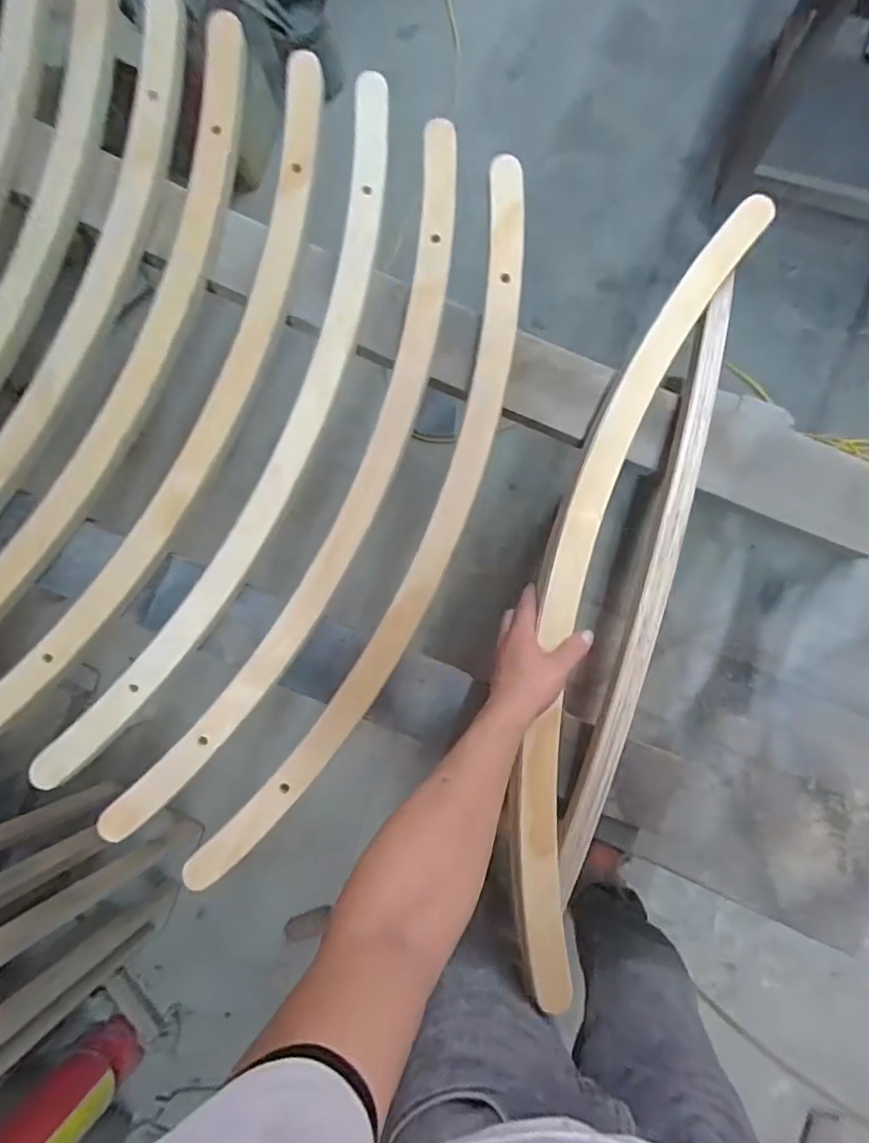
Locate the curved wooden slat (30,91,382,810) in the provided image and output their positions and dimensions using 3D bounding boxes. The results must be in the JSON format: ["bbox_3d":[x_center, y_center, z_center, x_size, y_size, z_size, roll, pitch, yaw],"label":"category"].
[{"bbox_3d":[-0.205,-0.144,0.631,0.122,0.044,0.866,24,87,7],"label":"curved wooden slat"}]

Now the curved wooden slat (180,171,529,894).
[{"bbox_3d":[-0.037,-0.047,0.625,0.120,0.028,0.845,24,87,7],"label":"curved wooden slat"}]

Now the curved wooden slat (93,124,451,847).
[{"bbox_3d":[-0.120,-0.091,0.627,0.116,0.026,0.850,24,87,7],"label":"curved wooden slat"}]

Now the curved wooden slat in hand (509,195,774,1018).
[{"bbox_3d":[0.184,0.009,0.595,0.138,0.030,0.848,13,88,9],"label":"curved wooden slat in hand"}]

